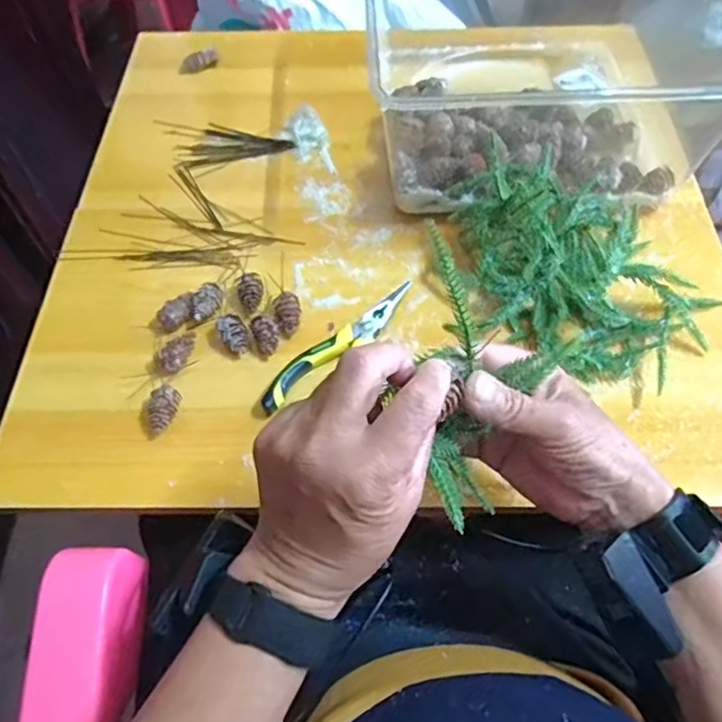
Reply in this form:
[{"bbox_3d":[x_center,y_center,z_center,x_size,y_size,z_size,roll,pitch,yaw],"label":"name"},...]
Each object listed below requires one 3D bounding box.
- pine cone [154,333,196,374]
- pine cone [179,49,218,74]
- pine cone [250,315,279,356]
[{"bbox_3d":[-0.145,-0.008,0.494,0.017,0.021,0.037,38,66,23],"label":"pine cone"},{"bbox_3d":[-0.184,-0.339,0.702,0.049,0.014,0.021,-33,62,-17],"label":"pine cone"},{"bbox_3d":[-0.076,-0.021,0.504,0.019,0.019,0.029,-25,60,-13],"label":"pine cone"}]

